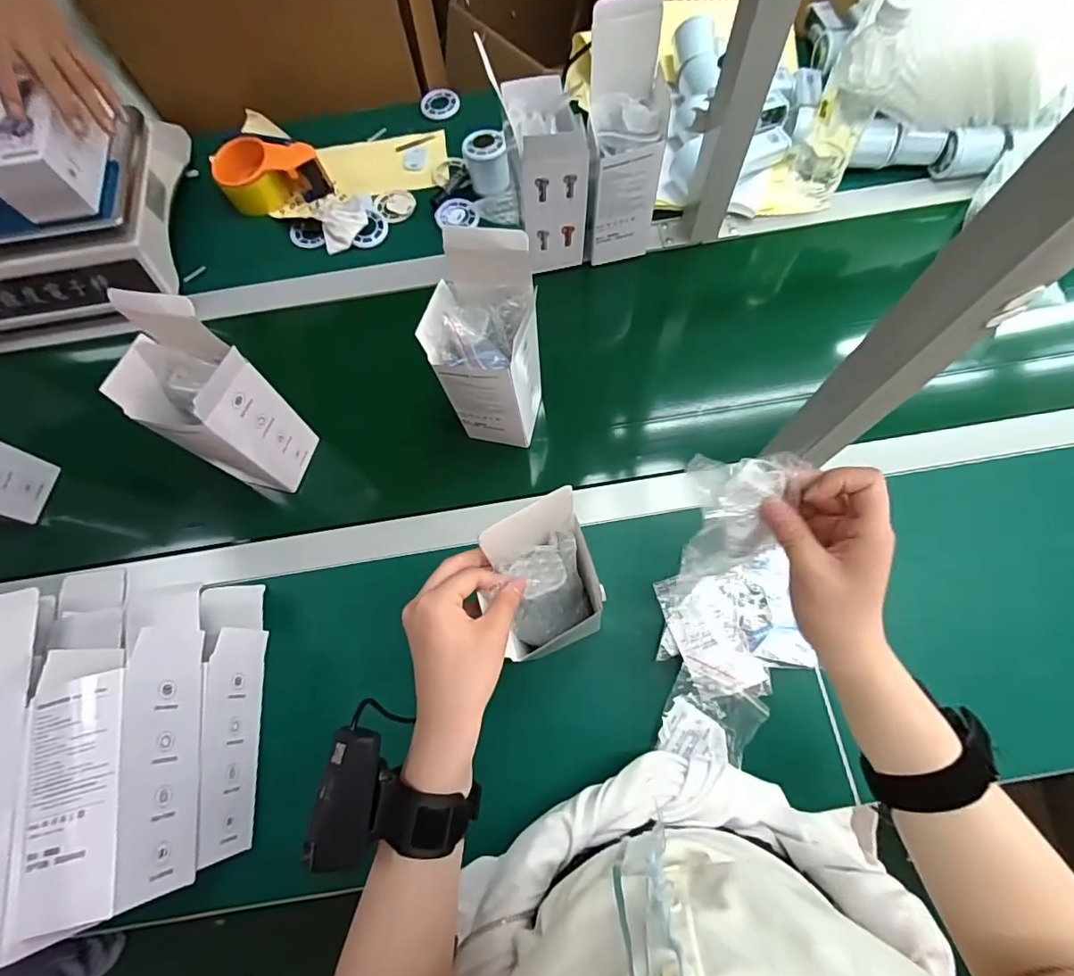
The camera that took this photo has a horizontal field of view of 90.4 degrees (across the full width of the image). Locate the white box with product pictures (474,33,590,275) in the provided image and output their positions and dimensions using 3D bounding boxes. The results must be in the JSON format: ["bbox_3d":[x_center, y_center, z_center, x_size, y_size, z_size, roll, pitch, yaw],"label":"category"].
[{"bbox_3d":[0.009,-0.343,0.600,0.078,0.182,0.085,-16,72,-4],"label":"white box with product pictures"}]

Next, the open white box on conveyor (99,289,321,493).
[{"bbox_3d":[-0.306,-0.078,0.506,0.083,0.232,0.081,20,74,8],"label":"open white box on conveyor"}]

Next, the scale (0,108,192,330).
[{"bbox_3d":[-0.610,-0.358,0.659,0.284,0.110,0.273,-11,72,-2],"label":"scale"}]

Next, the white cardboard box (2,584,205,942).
[{"bbox_3d":[-0.331,0.199,0.424,0.086,0.078,0.232,-11,72,-2],"label":"white cardboard box"}]

